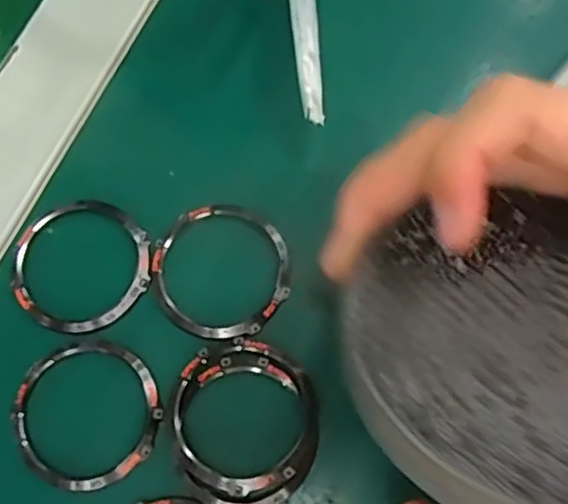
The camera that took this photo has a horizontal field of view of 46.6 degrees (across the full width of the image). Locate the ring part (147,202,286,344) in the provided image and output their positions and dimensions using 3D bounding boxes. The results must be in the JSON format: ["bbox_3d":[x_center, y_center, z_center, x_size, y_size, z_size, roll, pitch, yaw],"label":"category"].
[{"bbox_3d":[-0.022,0.006,0.226,0.047,0.004,0.046,0,74,1],"label":"ring part"}]

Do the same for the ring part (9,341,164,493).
[{"bbox_3d":[-0.065,0.052,0.214,0.048,0.004,0.047,0,74,1],"label":"ring part"}]

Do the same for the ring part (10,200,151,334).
[{"bbox_3d":[-0.070,0.005,0.228,0.046,0.004,0.047,0,74,1],"label":"ring part"}]

